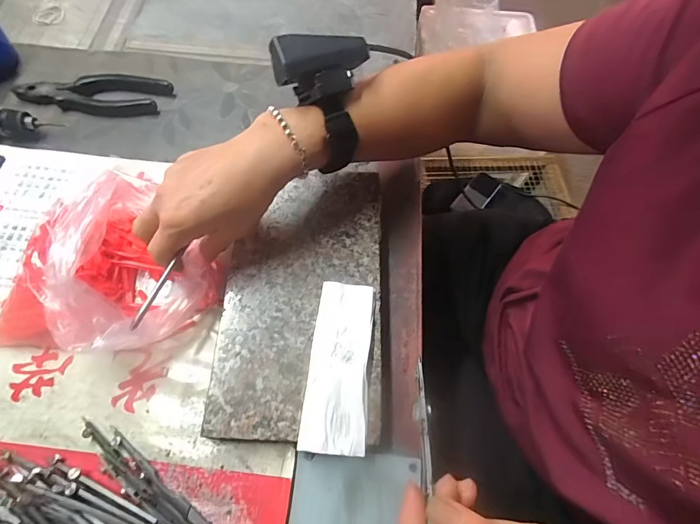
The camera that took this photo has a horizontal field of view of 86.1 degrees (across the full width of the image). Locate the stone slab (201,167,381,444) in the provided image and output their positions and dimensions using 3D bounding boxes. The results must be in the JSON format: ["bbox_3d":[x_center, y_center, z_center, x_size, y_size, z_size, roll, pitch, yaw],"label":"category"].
[{"bbox_3d":[-0.041,0.027,0.330,0.131,0.023,0.233,1,66,0],"label":"stone slab"}]

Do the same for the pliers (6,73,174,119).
[{"bbox_3d":[-0.289,-0.189,0.421,0.166,0.018,0.043,0,66,0],"label":"pliers"}]

